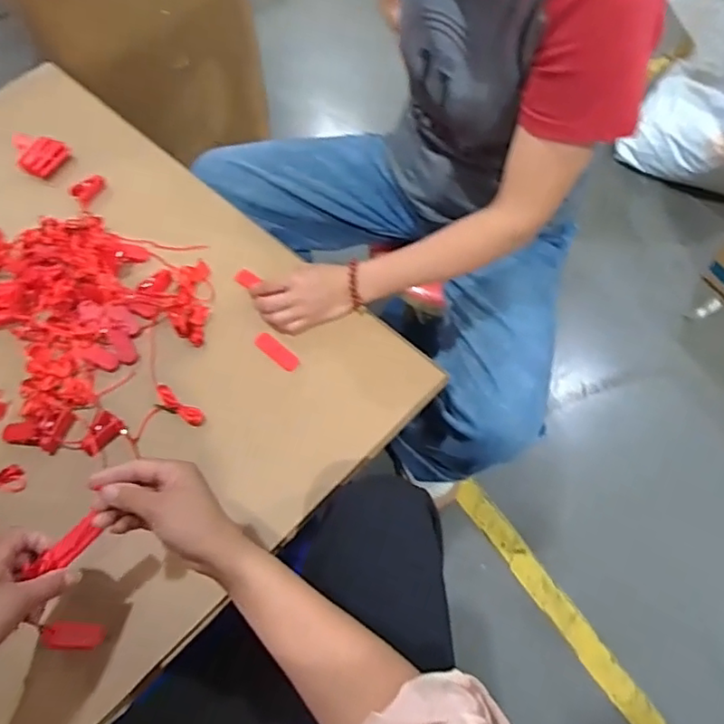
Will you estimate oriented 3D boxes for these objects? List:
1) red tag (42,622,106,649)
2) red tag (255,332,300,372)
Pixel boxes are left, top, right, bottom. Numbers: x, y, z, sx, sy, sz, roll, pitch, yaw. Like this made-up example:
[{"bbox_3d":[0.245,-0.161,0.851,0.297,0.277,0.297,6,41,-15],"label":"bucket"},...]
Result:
[{"bbox_3d":[-0.266,0.253,0.553,0.052,0.004,0.022,18,76,-32],"label":"red tag"},{"bbox_3d":[-0.100,-0.013,0.704,0.061,0.005,0.022,38,77,13],"label":"red tag"}]

